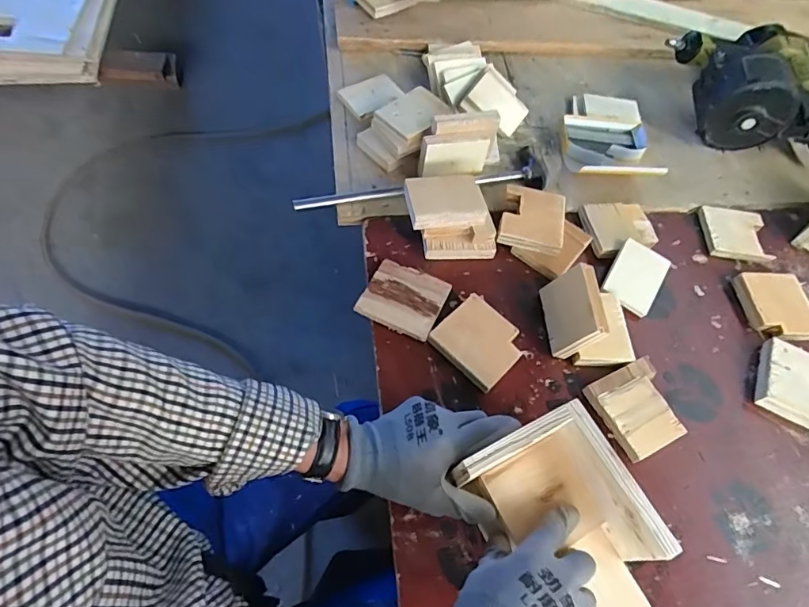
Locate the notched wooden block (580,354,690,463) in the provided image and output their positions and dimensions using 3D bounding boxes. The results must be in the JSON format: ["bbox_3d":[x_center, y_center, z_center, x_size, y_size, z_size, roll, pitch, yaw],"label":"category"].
[{"bbox_3d":[0.260,0.118,0.539,0.090,0.023,0.091,-21,64,-15],"label":"notched wooden block"}]

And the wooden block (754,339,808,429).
[{"bbox_3d":[0.459,0.094,0.570,0.071,0.026,0.089,26,62,11],"label":"wooden block"}]

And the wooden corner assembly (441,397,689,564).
[{"bbox_3d":[0.136,0.178,0.425,0.124,0.069,0.136,-21,63,-15],"label":"wooden corner assembly"}]

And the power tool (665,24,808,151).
[{"bbox_3d":[0.564,-0.368,0.789,0.253,0.125,0.234,4,62,-7],"label":"power tool"}]

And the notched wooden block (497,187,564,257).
[{"bbox_3d":[0.171,-0.112,0.640,0.081,0.028,0.091,17,61,1],"label":"notched wooden block"}]

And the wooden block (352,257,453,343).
[{"bbox_3d":[0.000,-0.006,0.580,0.091,0.018,0.085,23,61,9],"label":"wooden block"}]

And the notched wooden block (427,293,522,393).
[{"bbox_3d":[0.087,0.045,0.557,0.090,0.024,0.084,41,65,18],"label":"notched wooden block"}]

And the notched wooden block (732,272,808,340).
[{"bbox_3d":[0.489,0.002,0.631,0.087,0.017,0.098,1,60,-3],"label":"notched wooden block"}]

